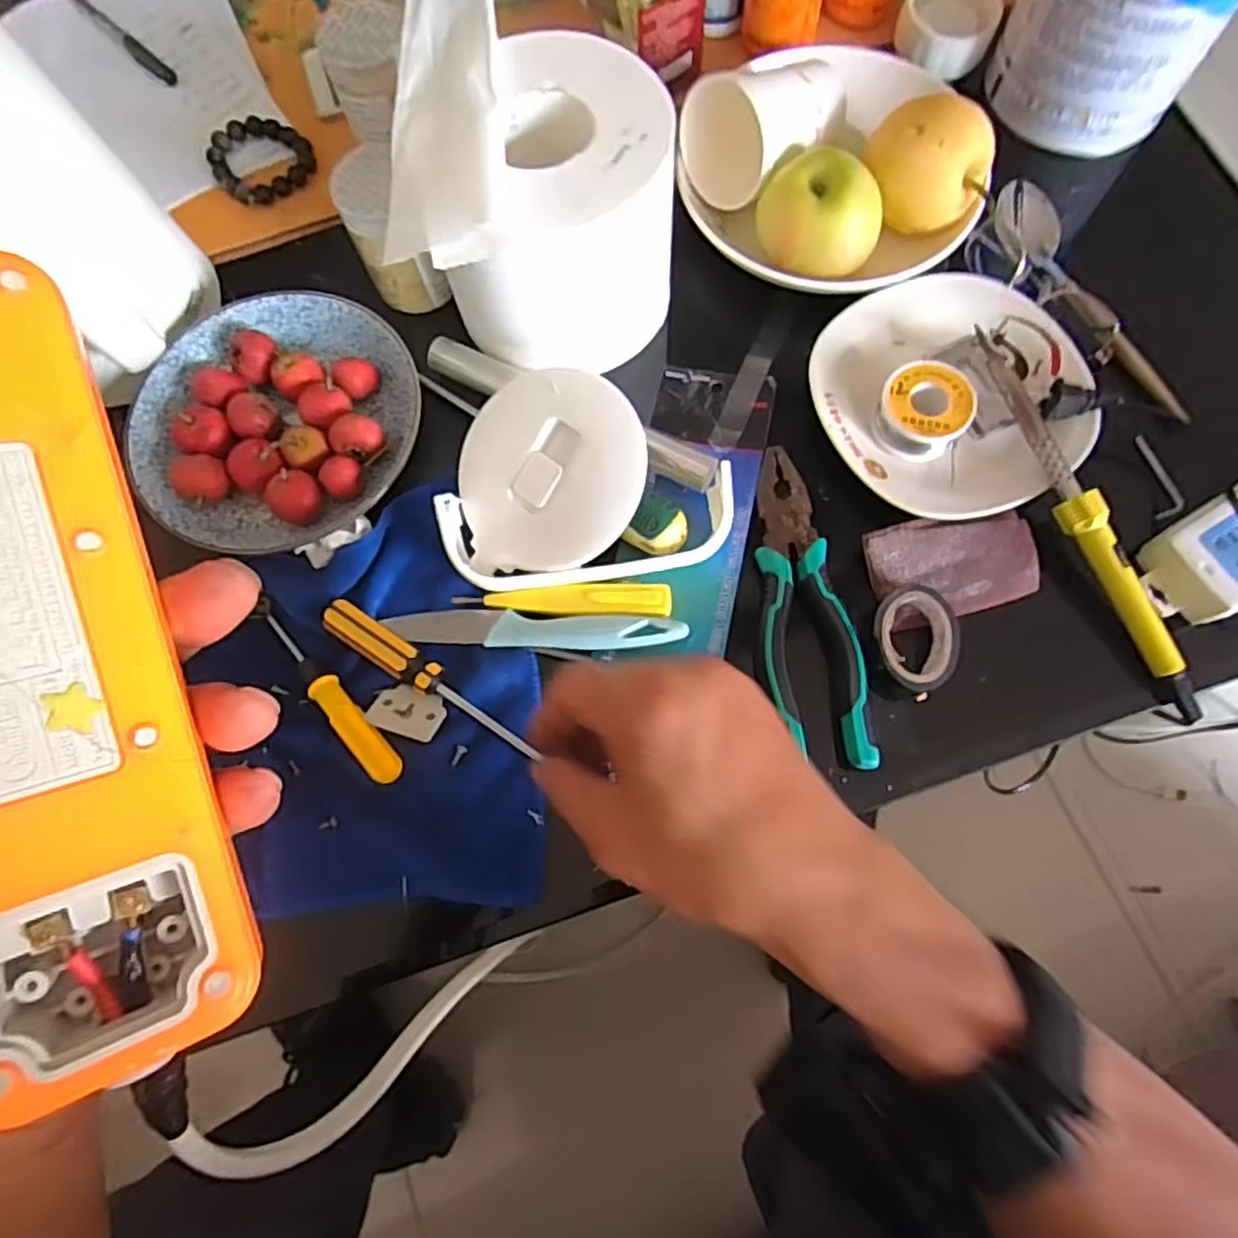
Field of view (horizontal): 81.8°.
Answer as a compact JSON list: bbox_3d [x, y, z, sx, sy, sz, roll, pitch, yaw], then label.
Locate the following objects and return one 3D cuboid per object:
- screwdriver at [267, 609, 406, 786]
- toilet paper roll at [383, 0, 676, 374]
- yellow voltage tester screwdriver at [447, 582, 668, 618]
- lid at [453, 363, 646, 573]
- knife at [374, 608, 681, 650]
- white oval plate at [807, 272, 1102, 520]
[{"bbox_3d":[-0.165,0.043,0.407,0.017,0.012,0.127,-42,77,-9],"label":"screwdriver"},{"bbox_3d":[-0.044,-0.254,0.427,0.146,0.125,0.172,0,74,2],"label":"toilet paper roll"},{"bbox_3d":[-0.033,-0.011,0.427,0.126,0.013,0.021,0,74,2],"label":"yellow voltage tester screwdriver"},{"bbox_3d":[-0.041,-0.087,0.417,0.115,0.007,0.113,0,90,19],"label":"lid"},{"bbox_3d":[-0.049,0.006,0.416,0.172,0.010,0.021,3,74,3],"label":"knife"},{"bbox_3d":[0.207,-0.142,0.443,0.156,0.029,0.158,-21,74,-4],"label":"white oval plate"}]

